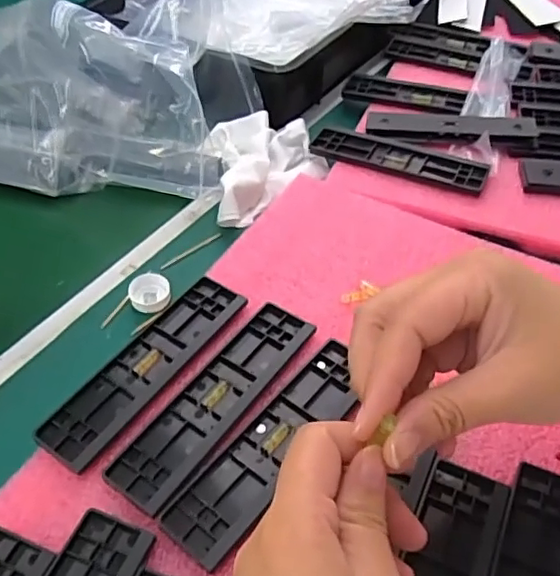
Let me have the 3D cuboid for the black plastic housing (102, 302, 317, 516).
[{"bbox_3d":[-0.038,0.068,0.373,0.044,0.004,0.158,27,54,24],"label":"black plastic housing"}]

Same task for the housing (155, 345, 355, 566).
[{"bbox_3d":[-0.001,0.090,0.354,0.042,0.007,0.155,31,56,27],"label":"housing"}]

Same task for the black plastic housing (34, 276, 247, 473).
[{"bbox_3d":[-0.087,0.048,0.392,0.046,0.007,0.158,27,54,24],"label":"black plastic housing"}]

